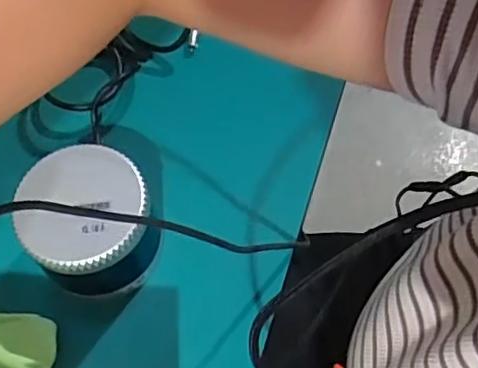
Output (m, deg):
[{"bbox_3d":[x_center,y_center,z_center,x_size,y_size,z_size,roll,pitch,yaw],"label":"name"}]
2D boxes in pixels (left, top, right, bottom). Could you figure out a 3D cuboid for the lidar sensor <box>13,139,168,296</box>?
[{"bbox_3d":[-0.112,0.031,0.491,0.092,0.087,0.097,-1,62,2],"label":"lidar sensor"}]

